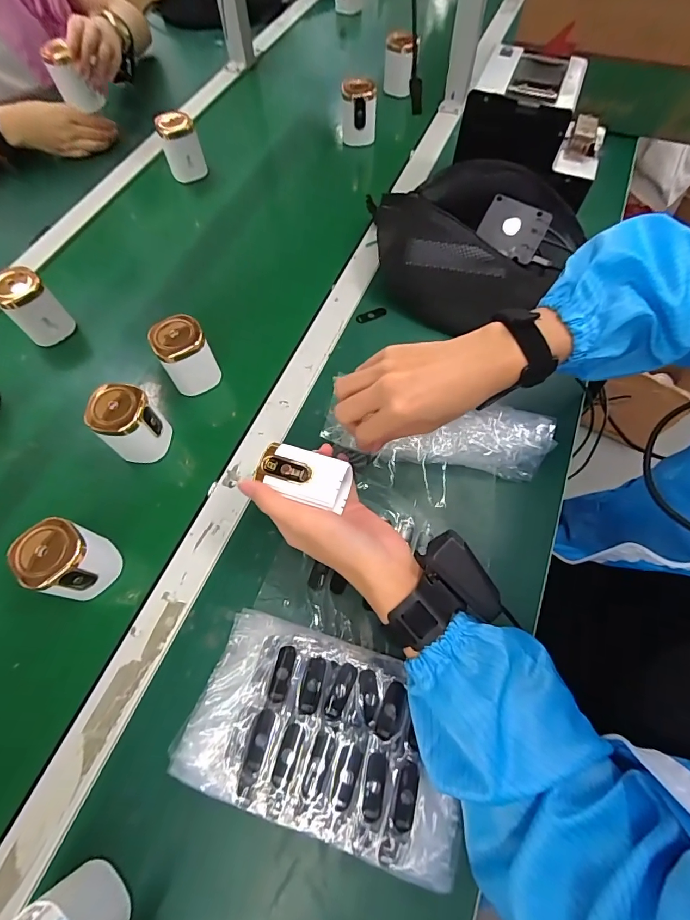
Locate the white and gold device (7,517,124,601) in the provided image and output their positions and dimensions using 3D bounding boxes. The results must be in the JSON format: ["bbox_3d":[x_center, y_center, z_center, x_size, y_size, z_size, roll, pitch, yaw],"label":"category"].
[{"bbox_3d":[-0.244,0.089,0.368,0.050,0.069,0.053,-37,68,-15],"label":"white and gold device"}]

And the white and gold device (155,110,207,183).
[{"bbox_3d":[-0.260,-0.498,0.656,0.059,0.071,0.064,-20,67,-10],"label":"white and gold device"}]

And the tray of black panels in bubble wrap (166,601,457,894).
[{"bbox_3d":[-0.012,0.211,0.325,0.208,0.036,0.124,16,65,10],"label":"tray of black panels in bubble wrap"}]

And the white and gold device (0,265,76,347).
[{"bbox_3d":[-0.382,-0.184,0.514,0.054,0.089,0.050,-38,68,-15],"label":"white and gold device"}]

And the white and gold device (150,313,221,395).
[{"bbox_3d":[-0.181,-0.119,0.474,0.054,0.075,0.049,-28,66,-11],"label":"white and gold device"}]

